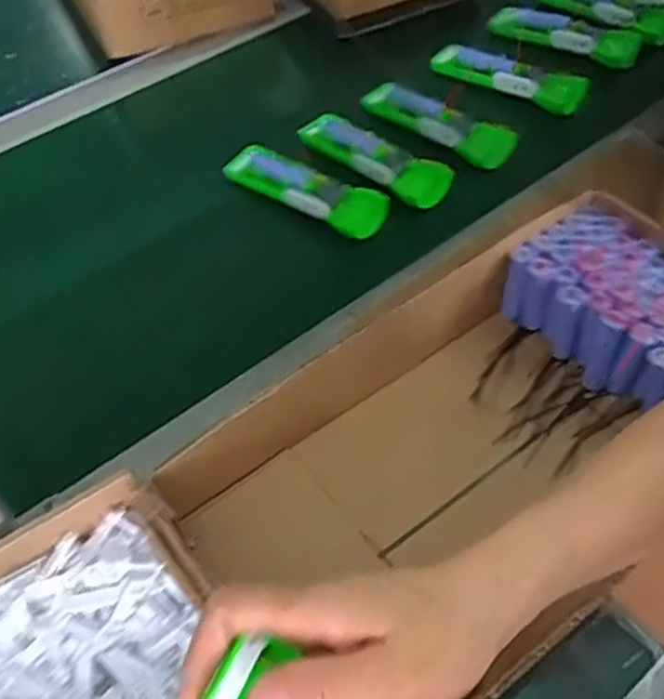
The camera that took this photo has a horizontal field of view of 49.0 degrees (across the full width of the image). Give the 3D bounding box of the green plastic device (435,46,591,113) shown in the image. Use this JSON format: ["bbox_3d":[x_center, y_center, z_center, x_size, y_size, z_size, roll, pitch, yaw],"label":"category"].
[{"bbox_3d":[0.182,-0.286,0.758,0.160,0.047,0.028,20,59,16],"label":"green plastic device"}]

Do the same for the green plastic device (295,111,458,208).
[{"bbox_3d":[0.038,-0.191,0.693,0.169,0.023,0.051,35,64,24],"label":"green plastic device"}]

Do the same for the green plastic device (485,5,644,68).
[{"bbox_3d":[0.251,-0.347,0.796,0.162,0.041,0.029,22,59,17],"label":"green plastic device"}]

